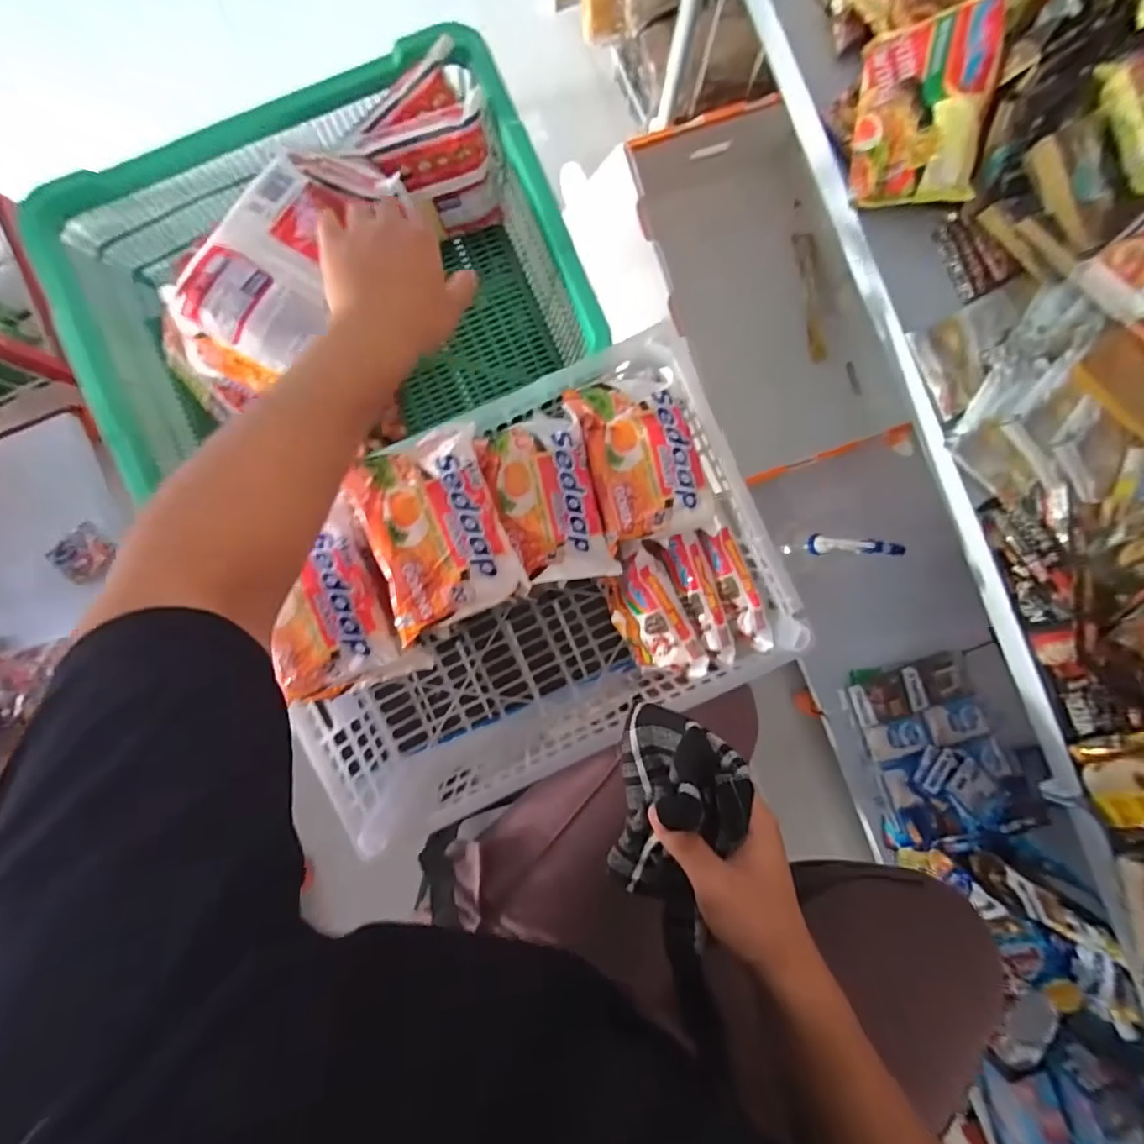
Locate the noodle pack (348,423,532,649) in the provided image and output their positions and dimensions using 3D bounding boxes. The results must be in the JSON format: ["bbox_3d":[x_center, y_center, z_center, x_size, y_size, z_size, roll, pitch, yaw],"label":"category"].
[{"bbox_3d":[-0.109,-0.034,0.416,0.104,0.026,0.145,-21,91,-1],"label":"noodle pack"}]

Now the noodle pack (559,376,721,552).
[{"bbox_3d":[0.061,-0.097,0.455,0.097,0.027,0.148,-20,91,-1],"label":"noodle pack"}]

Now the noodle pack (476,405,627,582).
[{"bbox_3d":[-0.019,-0.059,0.451,0.087,0.035,0.147,-19,91,-1],"label":"noodle pack"}]

